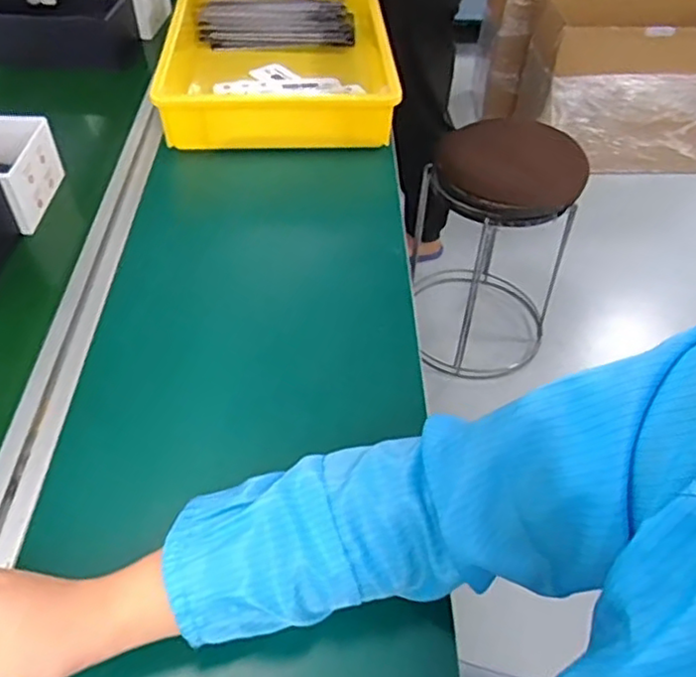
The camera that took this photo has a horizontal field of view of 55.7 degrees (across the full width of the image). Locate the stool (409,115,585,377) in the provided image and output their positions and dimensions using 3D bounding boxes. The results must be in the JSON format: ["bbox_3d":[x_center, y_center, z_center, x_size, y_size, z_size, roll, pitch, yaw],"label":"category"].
[{"bbox_3d":[0.323,-0.219,1.458,0.318,0.503,0.361,2,46,1],"label":"stool"}]

